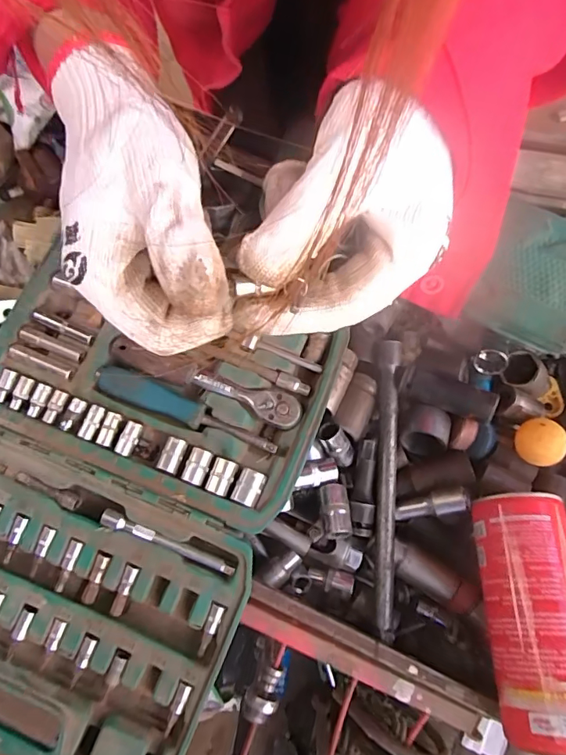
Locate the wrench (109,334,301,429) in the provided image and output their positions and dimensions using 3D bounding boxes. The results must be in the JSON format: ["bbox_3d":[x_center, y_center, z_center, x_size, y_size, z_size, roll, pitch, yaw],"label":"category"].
[{"bbox_3d":[-0.060,0.000,0.373,0.153,0.018,0.027,22,77,5],"label":"wrench"}]

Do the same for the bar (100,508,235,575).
[{"bbox_3d":[-0.081,0.116,0.343,0.098,0.011,0.010,22,77,5],"label":"bar"}]

